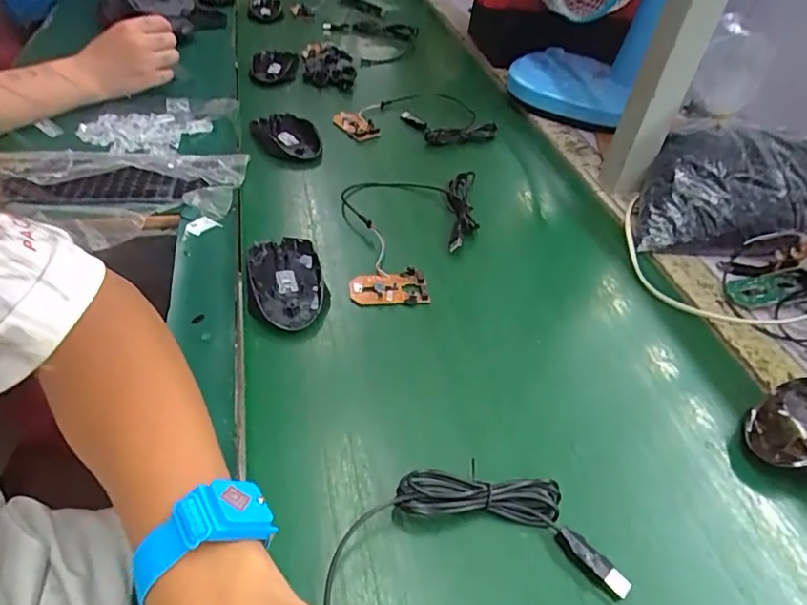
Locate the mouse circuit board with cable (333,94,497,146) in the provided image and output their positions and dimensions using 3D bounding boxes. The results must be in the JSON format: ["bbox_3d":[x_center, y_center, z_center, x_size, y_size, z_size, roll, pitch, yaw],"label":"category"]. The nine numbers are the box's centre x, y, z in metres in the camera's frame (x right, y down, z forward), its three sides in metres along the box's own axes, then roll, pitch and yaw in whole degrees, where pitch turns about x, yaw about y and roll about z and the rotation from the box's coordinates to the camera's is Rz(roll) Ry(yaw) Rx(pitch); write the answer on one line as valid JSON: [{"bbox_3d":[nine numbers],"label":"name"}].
[{"bbox_3d":[0.007,-0.247,0.727,0.196,0.031,0.131,-8,43,-16],"label":"mouse circuit board with cable"}]

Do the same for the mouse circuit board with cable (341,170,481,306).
[{"bbox_3d":[0.006,-0.073,0.534,0.133,0.017,0.208,5,44,-1],"label":"mouse circuit board with cable"}]

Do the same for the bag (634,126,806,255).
[{"bbox_3d":[0.363,-0.120,0.569,0.229,0.085,0.127,5,44,-1],"label":"bag"}]

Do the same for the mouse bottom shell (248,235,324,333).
[{"bbox_3d":[-0.103,-0.021,0.466,0.059,0.016,0.109,-7,45,-14],"label":"mouse bottom shell"}]

